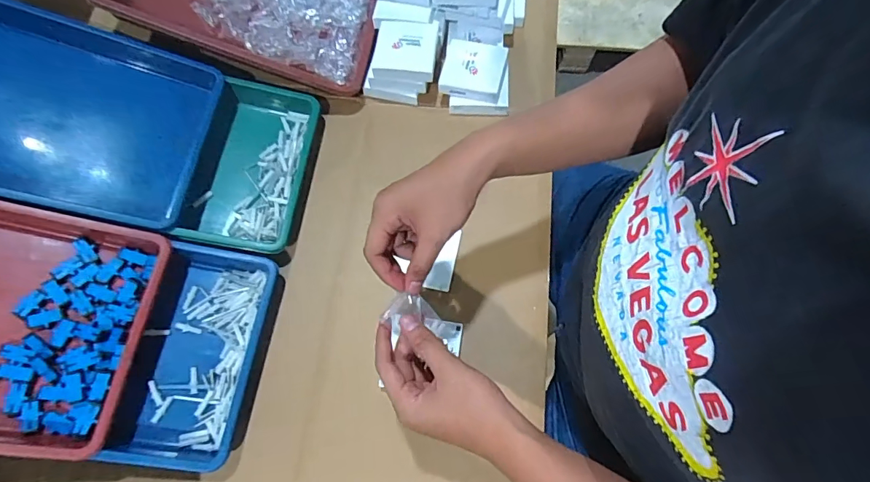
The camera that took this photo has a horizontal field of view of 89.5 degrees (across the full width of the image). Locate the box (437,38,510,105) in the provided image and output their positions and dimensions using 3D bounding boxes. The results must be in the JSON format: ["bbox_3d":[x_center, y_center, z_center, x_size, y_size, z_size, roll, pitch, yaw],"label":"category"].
[{"bbox_3d":[0.056,-0.251,0.641,0.087,0.020,0.085,11,70,3],"label":"box"}]

